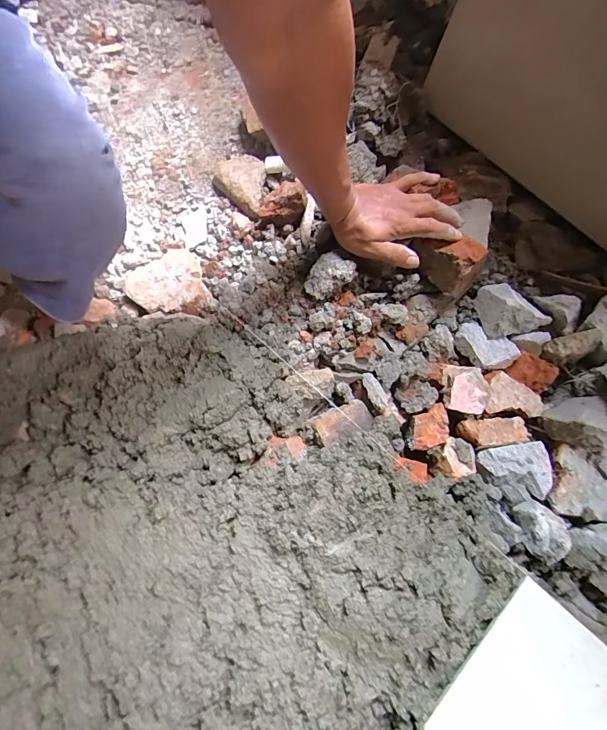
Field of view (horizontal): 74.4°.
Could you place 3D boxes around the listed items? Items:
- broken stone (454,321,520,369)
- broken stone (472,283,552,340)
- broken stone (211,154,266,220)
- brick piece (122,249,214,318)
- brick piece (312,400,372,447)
[{"bbox_3d":[0.224,-0.024,0.493,0.051,0.019,0.073,-42,78,-11],"label":"broken stone"},{"bbox_3d":[0.257,-0.075,0.497,0.073,0.038,0.077,0,74,0],"label":"broken stone"},{"bbox_3d":[-0.075,-0.246,0.542,0.062,0.025,0.094,-38,78,-10],"label":"broken stone"},{"bbox_3d":[-0.170,-0.096,0.499,0.090,0.024,0.086,-21,75,-6],"label":"brick piece"},{"bbox_3d":[0.047,0.064,0.450,0.066,0.023,0.037,-25,76,-7],"label":"brick piece"}]

